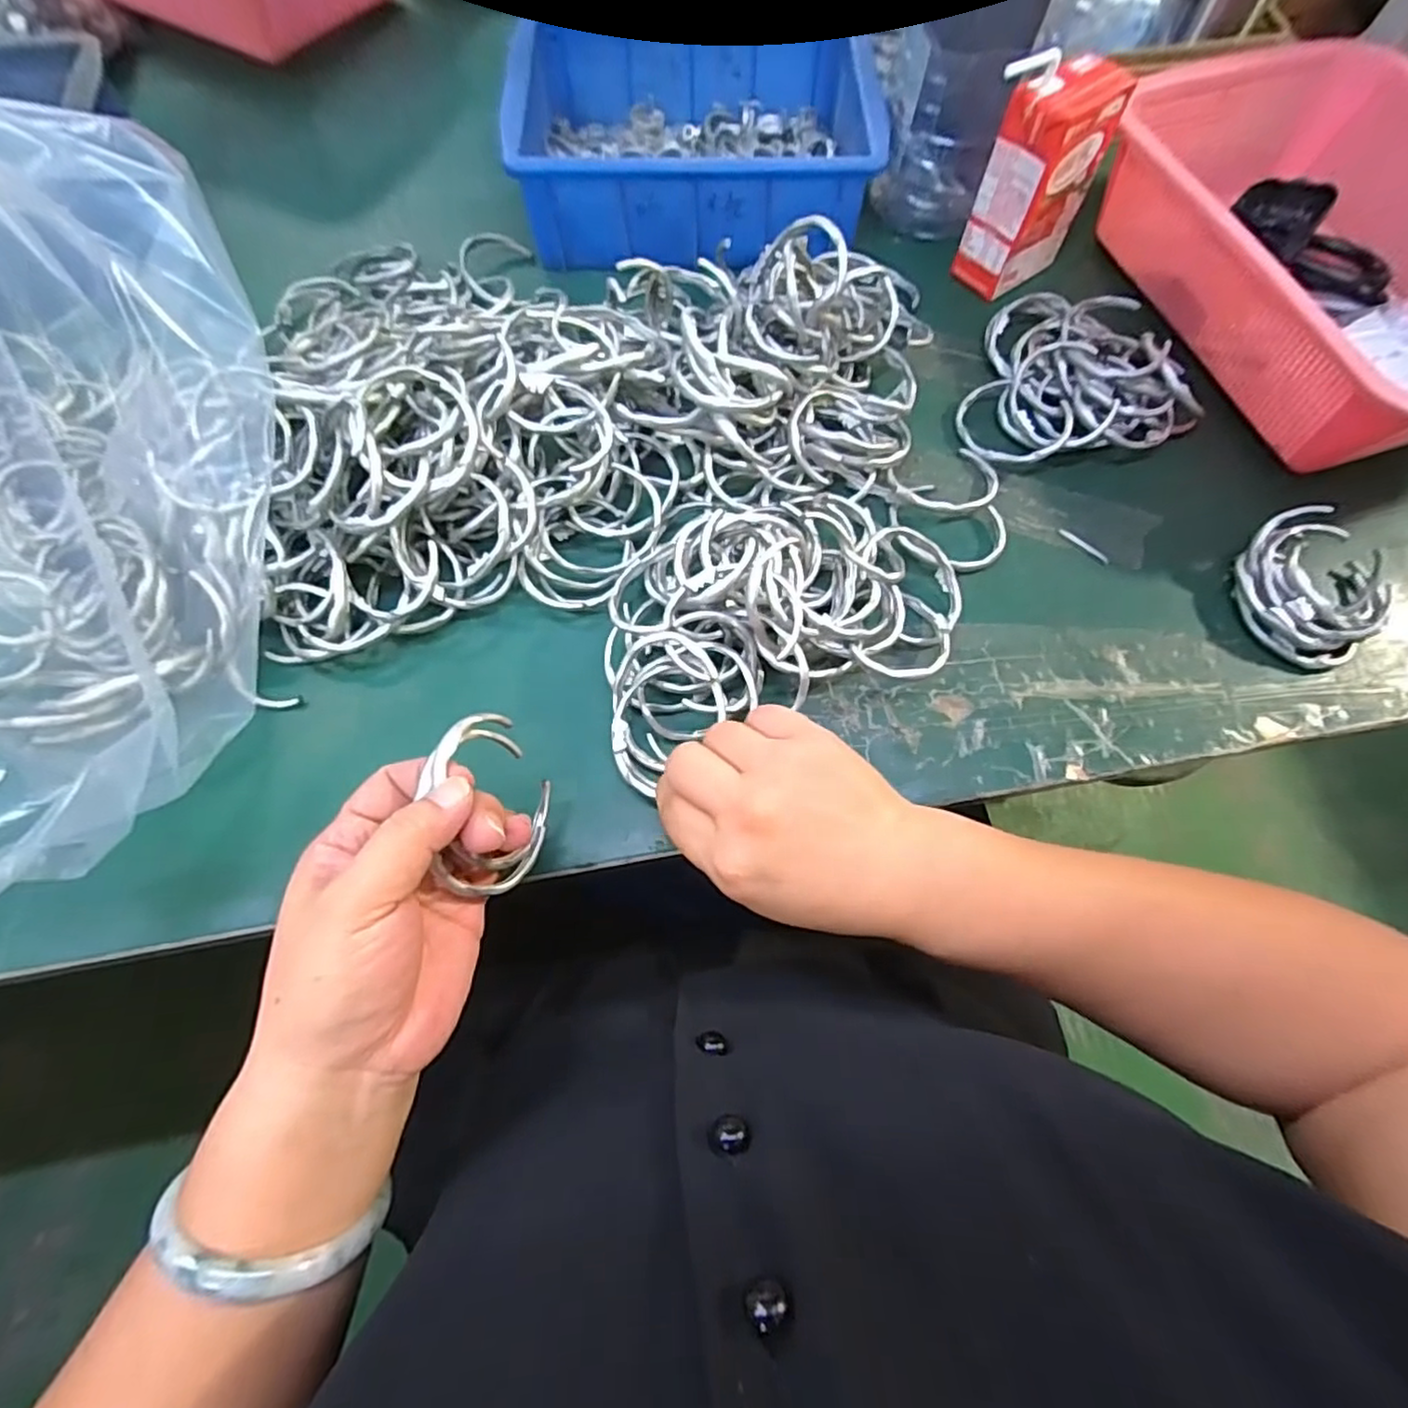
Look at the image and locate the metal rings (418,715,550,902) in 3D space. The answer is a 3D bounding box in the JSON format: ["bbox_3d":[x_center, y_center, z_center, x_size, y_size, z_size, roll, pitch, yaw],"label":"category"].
[{"bbox_3d":[-0.092,0.041,0.268,0.015,0.070,0.060,-4,35,31],"label":"metal rings"}]

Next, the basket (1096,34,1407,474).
[{"bbox_3d":[0.401,-0.288,0.403,0.197,0.082,0.300,-19,70,-9],"label":"basket"}]

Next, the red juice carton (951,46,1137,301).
[{"bbox_3d":[0.214,-0.339,0.420,0.072,0.112,0.044,-34,73,-13],"label":"red juice carton"}]

